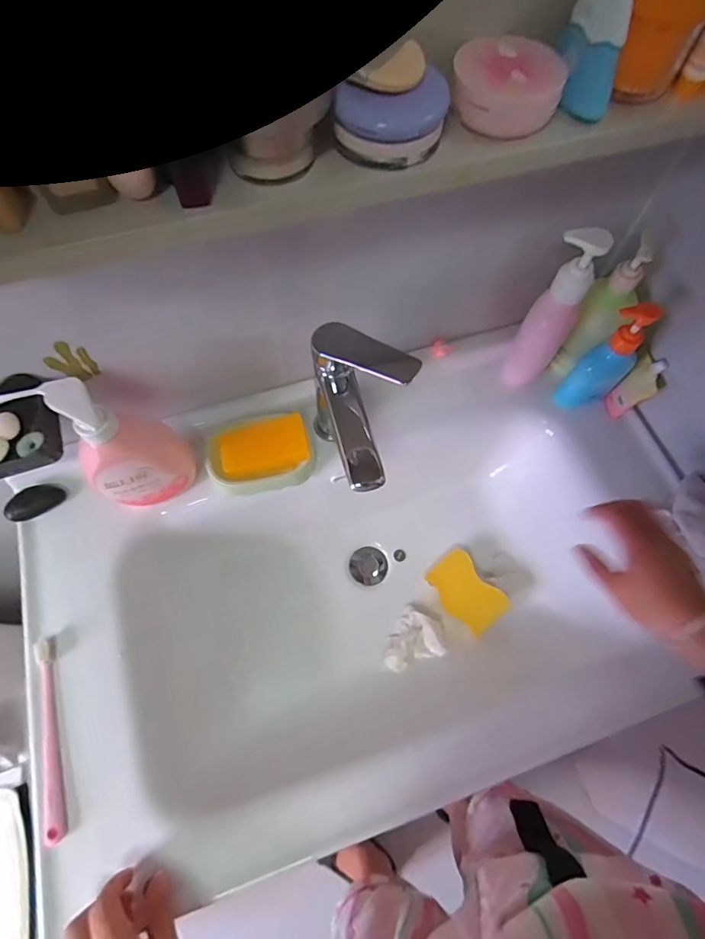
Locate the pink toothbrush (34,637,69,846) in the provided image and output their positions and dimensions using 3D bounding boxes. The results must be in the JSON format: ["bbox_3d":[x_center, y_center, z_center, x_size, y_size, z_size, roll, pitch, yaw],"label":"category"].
[{"bbox_3d":[-0.307,0.268,0.471,0.017,0.015,0.186,-16,67,-8],"label":"pink toothbrush"}]

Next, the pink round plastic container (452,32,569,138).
[{"bbox_3d":[0.103,-0.258,0.310,0.069,0.029,0.062,13,67,5],"label":"pink round plastic container"}]

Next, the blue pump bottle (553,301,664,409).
[{"bbox_3d":[0.316,-0.139,0.561,0.075,0.155,0.045,-34,71,-14],"label":"blue pump bottle"}]

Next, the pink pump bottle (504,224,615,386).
[{"bbox_3d":[0.237,-0.182,0.548,0.054,0.209,0.050,32,70,12],"label":"pink pump bottle"}]

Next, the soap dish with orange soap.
[{"bbox_3d":[-0.112,-0.017,0.568,0.124,0.038,0.081,-16,67,-8],"label":"soap dish with orange soap"}]

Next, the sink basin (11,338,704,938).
[{"bbox_3d":[0.033,0.156,0.615,0.770,0.183,0.477,-18,68,-8],"label":"sink basin"}]

